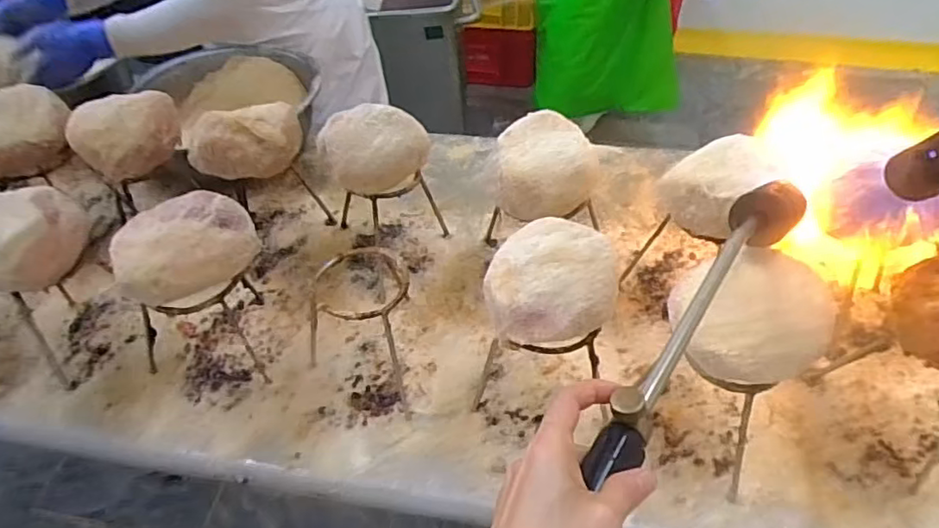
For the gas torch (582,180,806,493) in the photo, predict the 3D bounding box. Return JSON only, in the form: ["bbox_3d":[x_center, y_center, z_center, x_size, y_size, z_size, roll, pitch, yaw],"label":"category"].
[{"bbox_3d":[0.180,0.031,0.453,0.047,0.062,0.378,27,44,26],"label":"gas torch"}]

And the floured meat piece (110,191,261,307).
[{"bbox_3d":[-0.292,-0.011,0.613,0.101,0.079,0.122,18,49,18],"label":"floured meat piece"}]

